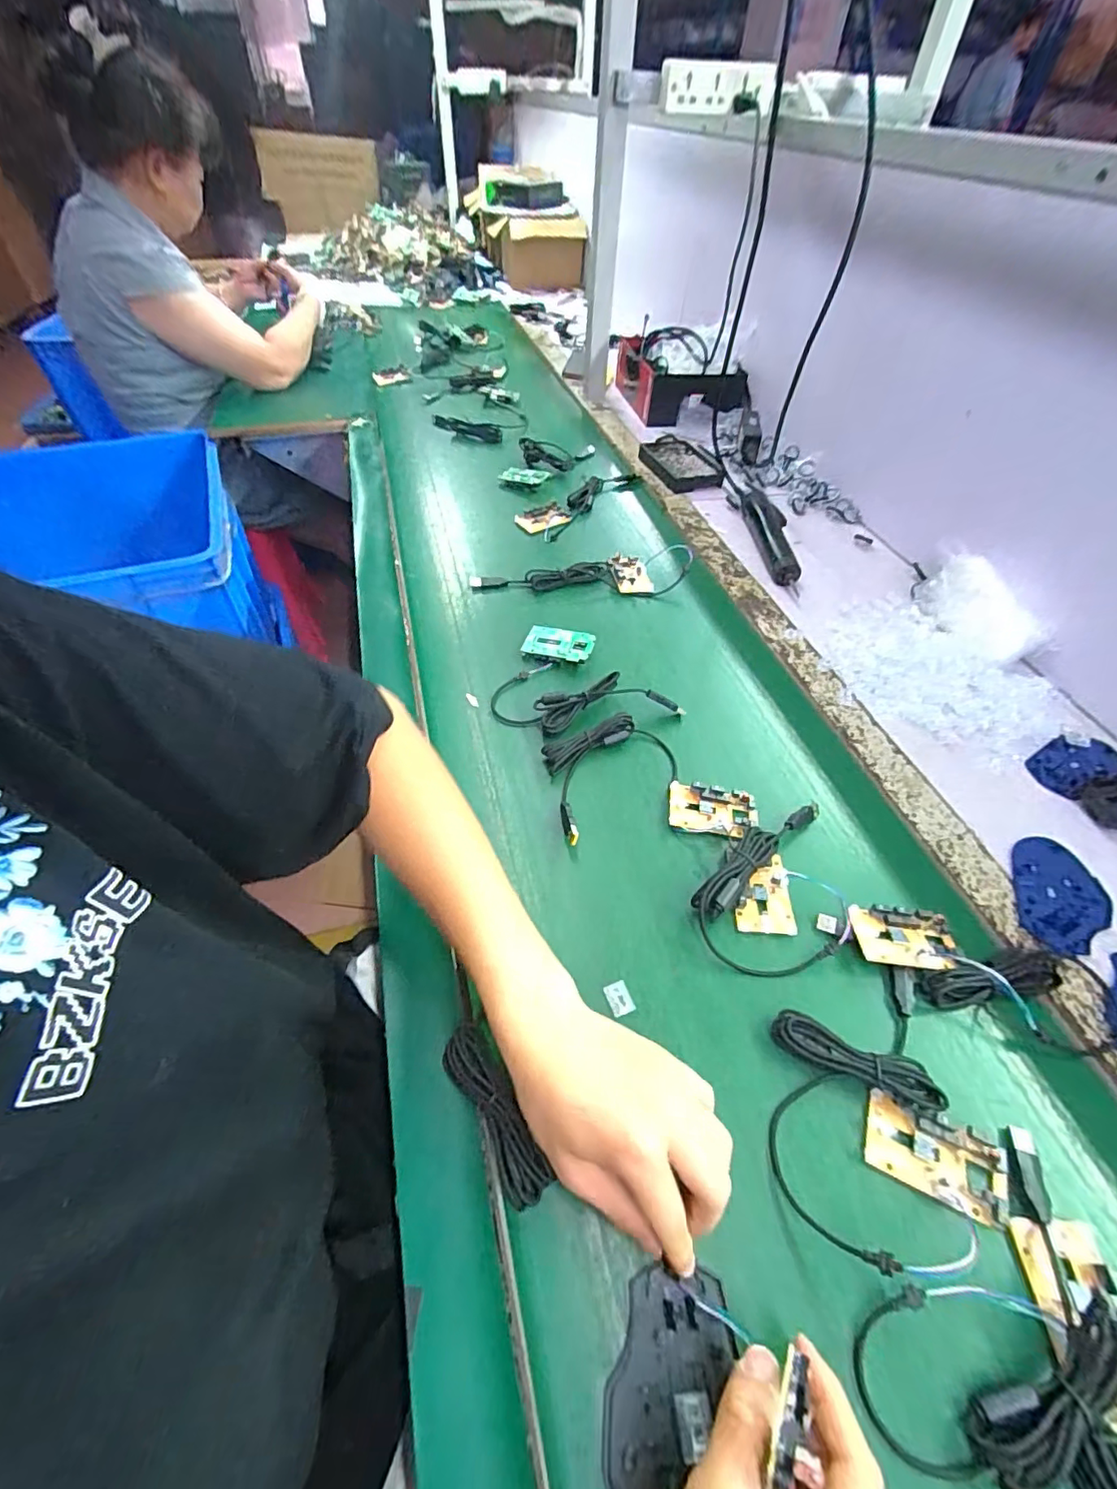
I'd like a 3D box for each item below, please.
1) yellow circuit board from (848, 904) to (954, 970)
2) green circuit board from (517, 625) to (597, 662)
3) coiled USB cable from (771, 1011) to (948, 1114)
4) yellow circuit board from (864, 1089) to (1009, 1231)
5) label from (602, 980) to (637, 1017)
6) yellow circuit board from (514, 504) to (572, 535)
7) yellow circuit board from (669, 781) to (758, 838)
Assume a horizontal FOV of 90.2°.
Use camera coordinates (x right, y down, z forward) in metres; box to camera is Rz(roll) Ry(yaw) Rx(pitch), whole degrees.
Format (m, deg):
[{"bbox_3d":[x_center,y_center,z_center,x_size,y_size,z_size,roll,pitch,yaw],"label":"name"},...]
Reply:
[{"bbox_3d":[0.260,0.147,0.420,0.074,0.021,0.046,3,49,0],"label":"yellow circuit board"},{"bbox_3d":[0.000,-0.115,0.625,0.076,0.009,0.044,11,59,16],"label":"green circuit board"},{"bbox_3d":[0.194,0.207,0.368,0.100,0.021,0.026,20,51,14],"label":"coiled USB cable"},{"bbox_3d":[0.229,0.250,0.339,0.076,0.009,0.045,19,51,14],"label":"yellow circuit board"},{"bbox_3d":[0.043,0.180,0.394,0.018,0.004,0.021,-15,51,-17],"label":"label"},{"bbox_3d":[-0.022,-0.331,0.813,0.071,0.009,0.054,-27,55,-23],"label":"yellow circuit board"},{"bbox_3d":[0.138,0.059,0.494,0.078,0.014,0.046,9,50,5],"label":"yellow circuit board"}]

